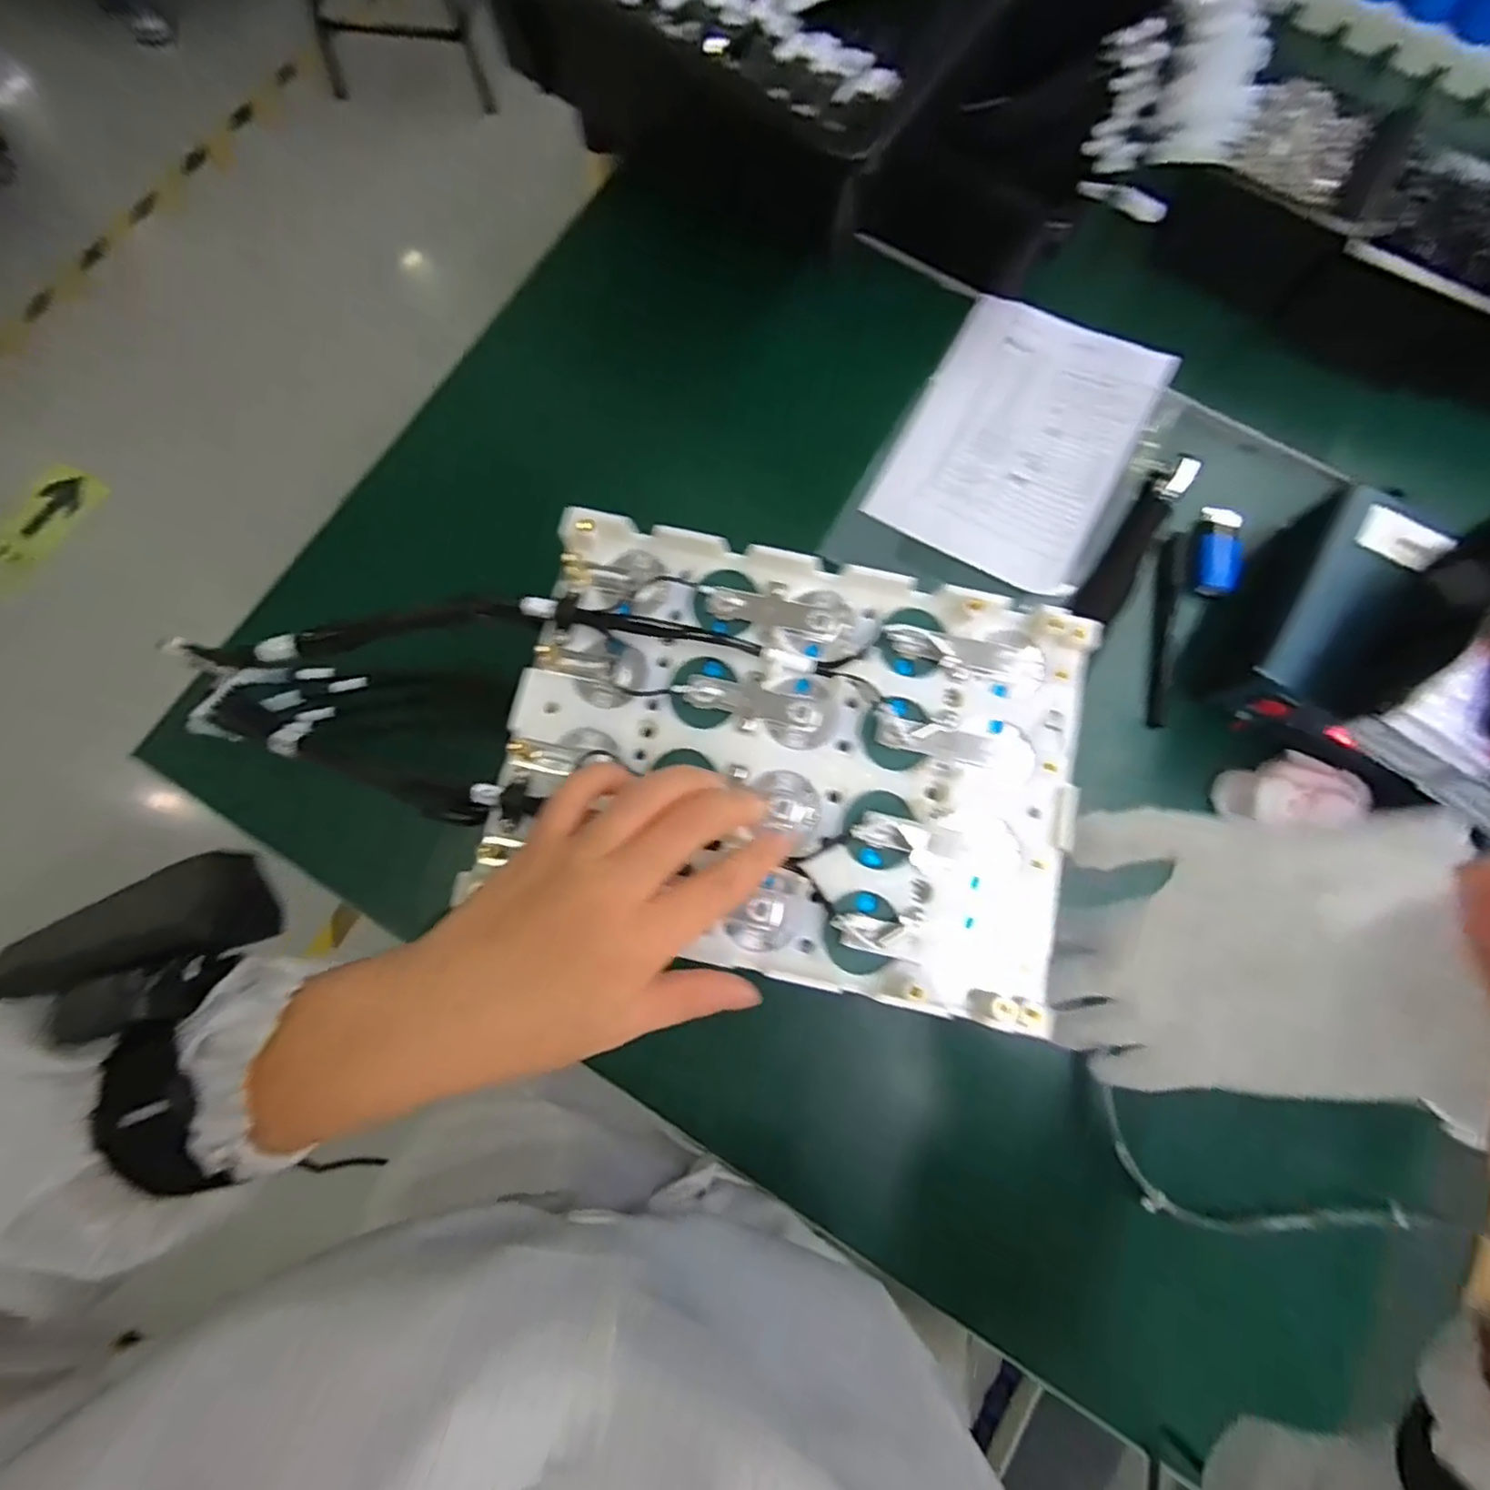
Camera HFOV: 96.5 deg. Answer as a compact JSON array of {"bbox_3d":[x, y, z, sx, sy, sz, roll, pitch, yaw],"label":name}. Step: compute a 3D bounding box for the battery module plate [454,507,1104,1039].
[{"bbox_3d":[0.022,0.005,0.283,0.238,0.017,0.174,12,79,2],"label":"battery module plate"}]

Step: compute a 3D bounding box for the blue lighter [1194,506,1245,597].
[{"bbox_3d":[0.335,-0.135,0.466,0.030,0.011,0.064,14,79,2],"label":"blue lighter"}]

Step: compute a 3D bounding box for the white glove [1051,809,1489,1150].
[{"bbox_3d":[0.174,0.079,0.242,0.061,0.127,0.105,8,79,1],"label":"white glove"}]

